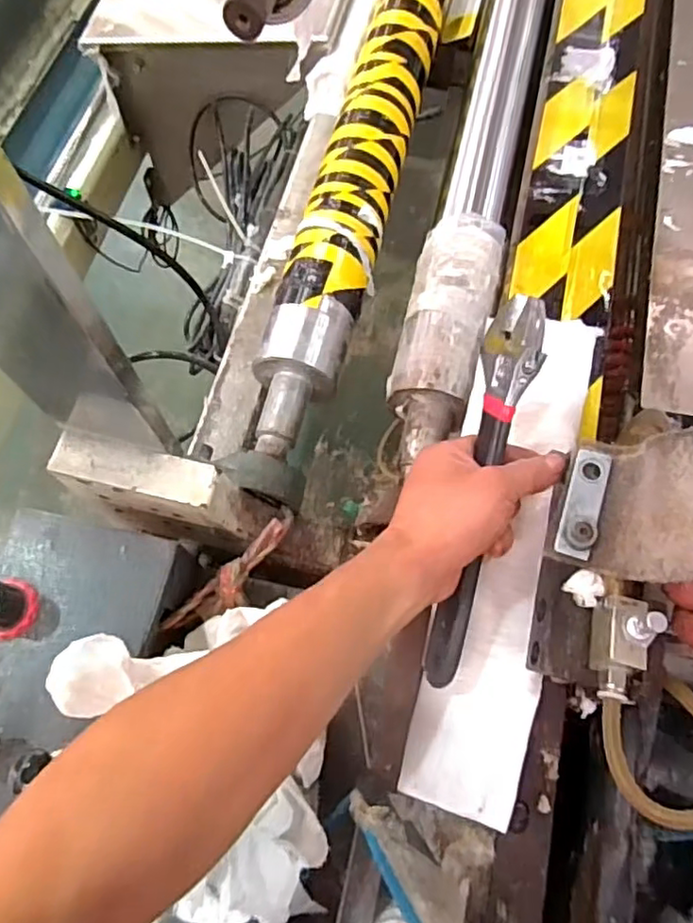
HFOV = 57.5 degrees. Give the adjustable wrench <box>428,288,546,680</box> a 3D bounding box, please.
[{"bbox_3d":[0.084,0.013,0.387,0.028,0.041,0.243,13,82,4],"label":"adjustable wrench"}]

